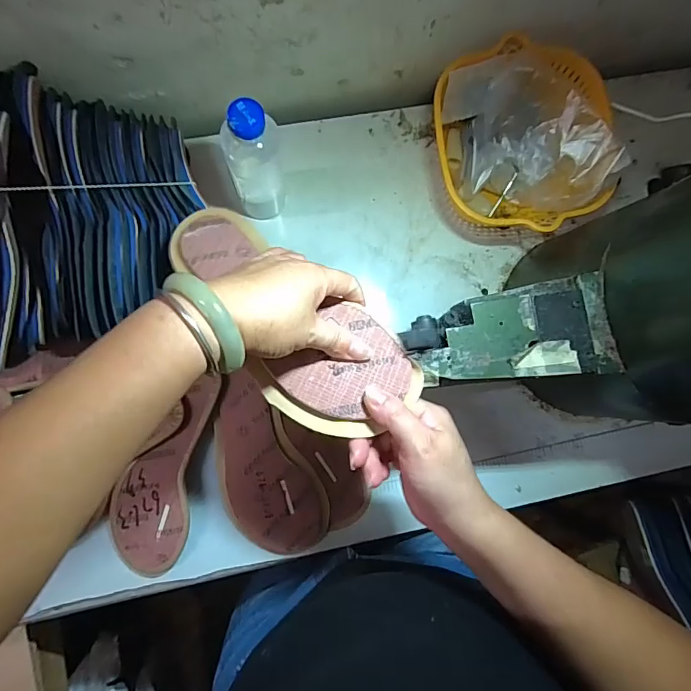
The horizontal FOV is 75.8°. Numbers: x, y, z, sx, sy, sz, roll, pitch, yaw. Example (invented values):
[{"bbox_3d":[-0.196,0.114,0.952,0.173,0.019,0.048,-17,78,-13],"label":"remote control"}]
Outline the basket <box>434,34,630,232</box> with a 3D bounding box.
[{"bbox_3d":[0.199,-0.233,0.523,0.193,0.091,0.206,-5,87,-3],"label":"basket"}]

